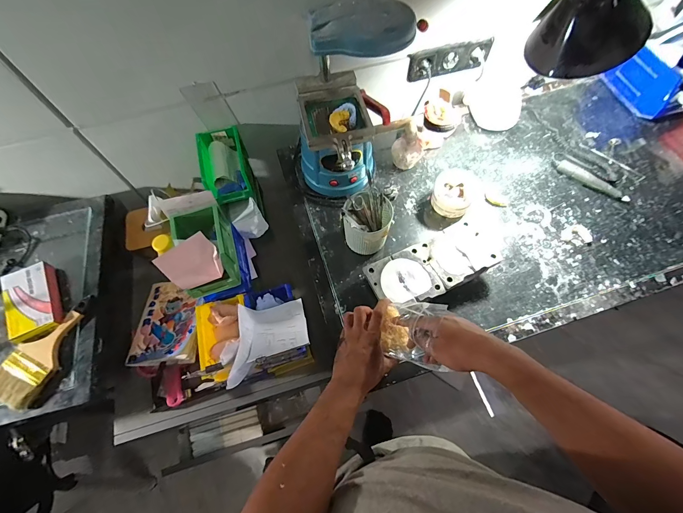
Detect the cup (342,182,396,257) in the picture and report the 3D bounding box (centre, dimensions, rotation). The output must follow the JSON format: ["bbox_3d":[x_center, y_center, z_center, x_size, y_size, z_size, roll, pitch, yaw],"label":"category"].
[{"bbox_3d":[0.053,-0.068,0.640,0.095,0.120,0.102,0,65,1],"label":"cup"}]

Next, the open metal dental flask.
[{"bbox_3d":[0.187,0.021,0.630,0.265,0.053,0.117,-25,67,-11],"label":"open metal dental flask"}]

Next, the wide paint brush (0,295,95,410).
[{"bbox_3d":[-0.587,0.175,0.607,0.094,0.022,0.216,23,67,11],"label":"wide paint brush"}]

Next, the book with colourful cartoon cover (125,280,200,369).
[{"bbox_3d":[-0.418,0.153,0.743,0.156,0.028,0.211,-9,55,4],"label":"book with colourful cartoon cover"}]

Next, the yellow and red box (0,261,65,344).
[{"bbox_3d":[-0.647,0.094,0.637,0.082,0.035,0.162,-26,67,-11],"label":"yellow and red box"}]

